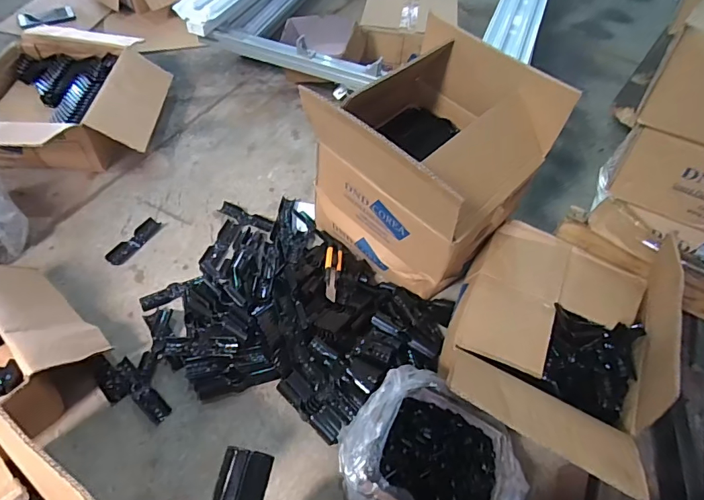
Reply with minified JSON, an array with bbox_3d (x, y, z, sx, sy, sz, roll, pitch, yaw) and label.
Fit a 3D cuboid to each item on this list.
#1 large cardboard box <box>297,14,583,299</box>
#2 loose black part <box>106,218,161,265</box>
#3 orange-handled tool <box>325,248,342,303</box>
[{"bbox_3d":[0.112,-0.144,0.875,0.353,0.379,0.323,39,58,23],"label":"large cardboard box"},{"bbox_3d":[-0.451,-0.019,0.966,0.037,0.009,0.129,25,54,14],"label":"loose black part"},{"bbox_3d":[-0.036,0.044,0.888,0.032,0.013,0.146,4,39,-2],"label":"orange-handled tool"}]

